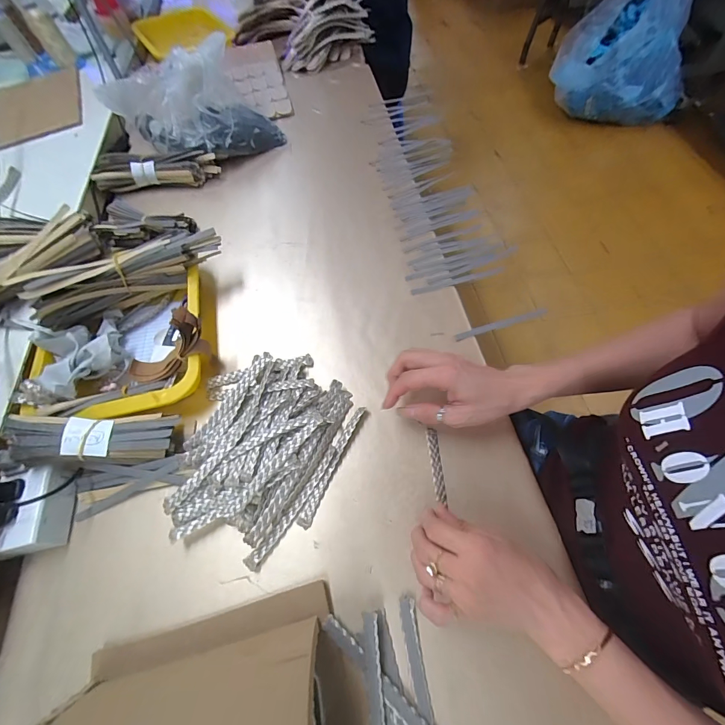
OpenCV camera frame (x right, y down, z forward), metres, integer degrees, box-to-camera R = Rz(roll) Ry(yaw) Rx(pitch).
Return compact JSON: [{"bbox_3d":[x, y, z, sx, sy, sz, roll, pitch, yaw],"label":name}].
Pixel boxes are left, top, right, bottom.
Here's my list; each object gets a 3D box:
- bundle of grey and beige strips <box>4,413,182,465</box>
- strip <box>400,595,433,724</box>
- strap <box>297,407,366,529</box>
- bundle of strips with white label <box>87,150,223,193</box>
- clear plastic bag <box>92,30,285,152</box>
[{"bbox_3d":[-0.276,0.079,0.358,0.140,0.028,0.046,5,61,-17],"label":"bundle of grey and beige strips"},{"bbox_3d":[0.050,0.271,0.276,0.014,0.008,0.136,-9,63,-2],"label":"strip"},{"bbox_3d":[-0.033,0.105,0.366,0.016,0.010,0.135,22,66,14],"label":"strap"},{"bbox_3d":[-0.360,-0.341,0.603,0.203,0.047,0.051,-8,62,-1],"label":"bundle of strips with white label"},{"bbox_3d":[-0.294,-0.444,0.606,0.235,0.133,0.155,-33,66,-13],"label":"clear plastic bag"}]

